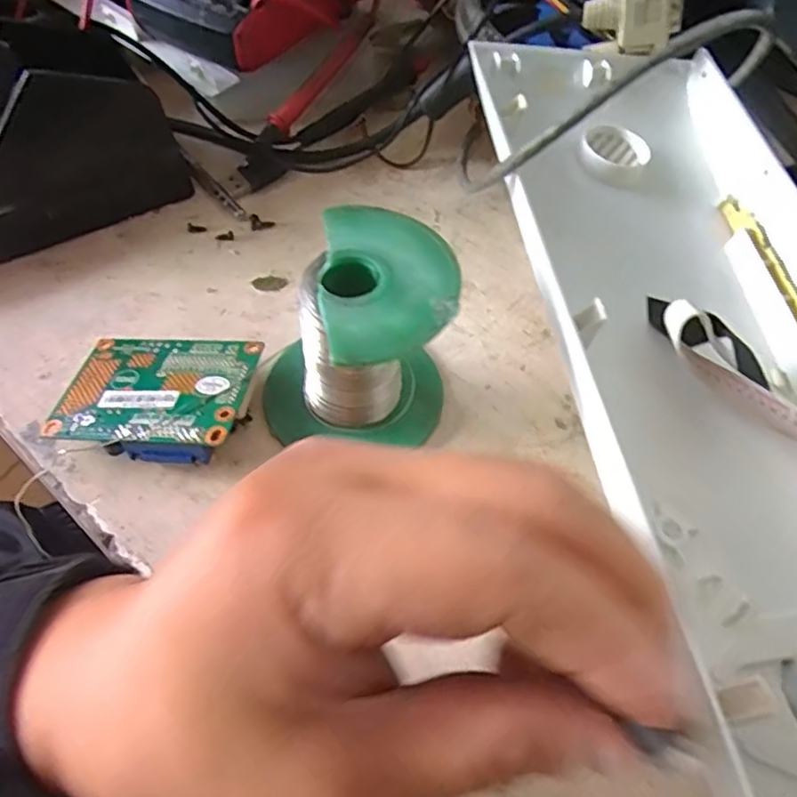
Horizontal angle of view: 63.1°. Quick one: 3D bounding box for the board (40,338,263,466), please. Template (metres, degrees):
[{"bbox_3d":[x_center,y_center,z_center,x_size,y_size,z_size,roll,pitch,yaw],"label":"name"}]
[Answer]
[{"bbox_3d":[-0.091,0.000,0.242,0.070,0.020,0.055,8,55,2],"label":"board"}]

